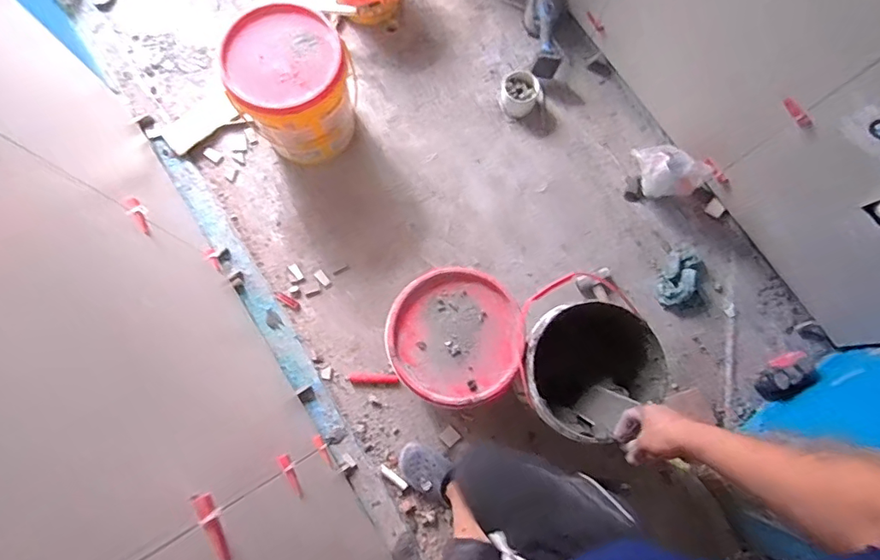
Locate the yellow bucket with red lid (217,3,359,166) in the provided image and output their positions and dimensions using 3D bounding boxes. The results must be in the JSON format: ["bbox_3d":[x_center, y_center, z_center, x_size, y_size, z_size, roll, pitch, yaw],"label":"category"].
[{"bbox_3d":[-0.400,-0.538,1.392,0.298,0.345,0.293,0,78,-1],"label":"yellow bucket with red lid"}]

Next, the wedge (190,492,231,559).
[{"bbox_3d":[-0.262,0.290,0.569,0.018,0.017,0.085,-27,80,-7],"label":"wedge"}]

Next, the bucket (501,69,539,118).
[{"bbox_3d":[0.257,-0.595,1.549,0.126,0.104,0.135,0,78,-1],"label":"bucket"}]

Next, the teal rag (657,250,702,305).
[{"bbox_3d":[0.724,-0.004,1.461,0.110,0.032,0.202,28,79,4],"label":"teal rag"}]

